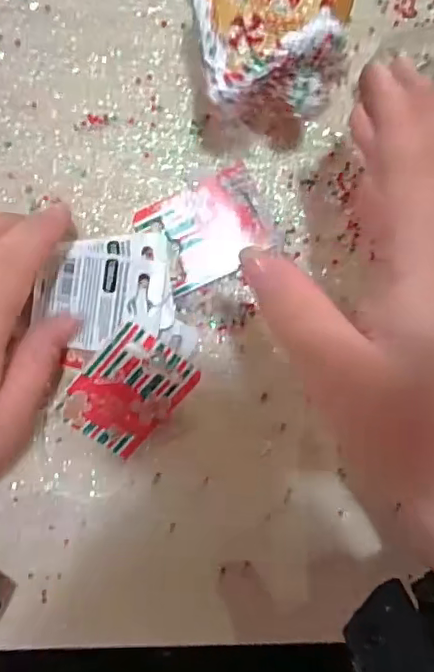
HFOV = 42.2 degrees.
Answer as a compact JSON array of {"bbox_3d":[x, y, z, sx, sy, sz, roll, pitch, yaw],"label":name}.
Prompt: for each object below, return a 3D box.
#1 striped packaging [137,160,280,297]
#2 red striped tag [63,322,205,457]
[{"bbox_3d":[-0.003,-0.050,0.265,0.057,0.005,0.043,-27,91,-3],"label":"striped packaging"},{"bbox_3d":[-0.041,0.026,0.257,0.043,0.004,0.058,34,106,-21],"label":"red striped tag"}]

